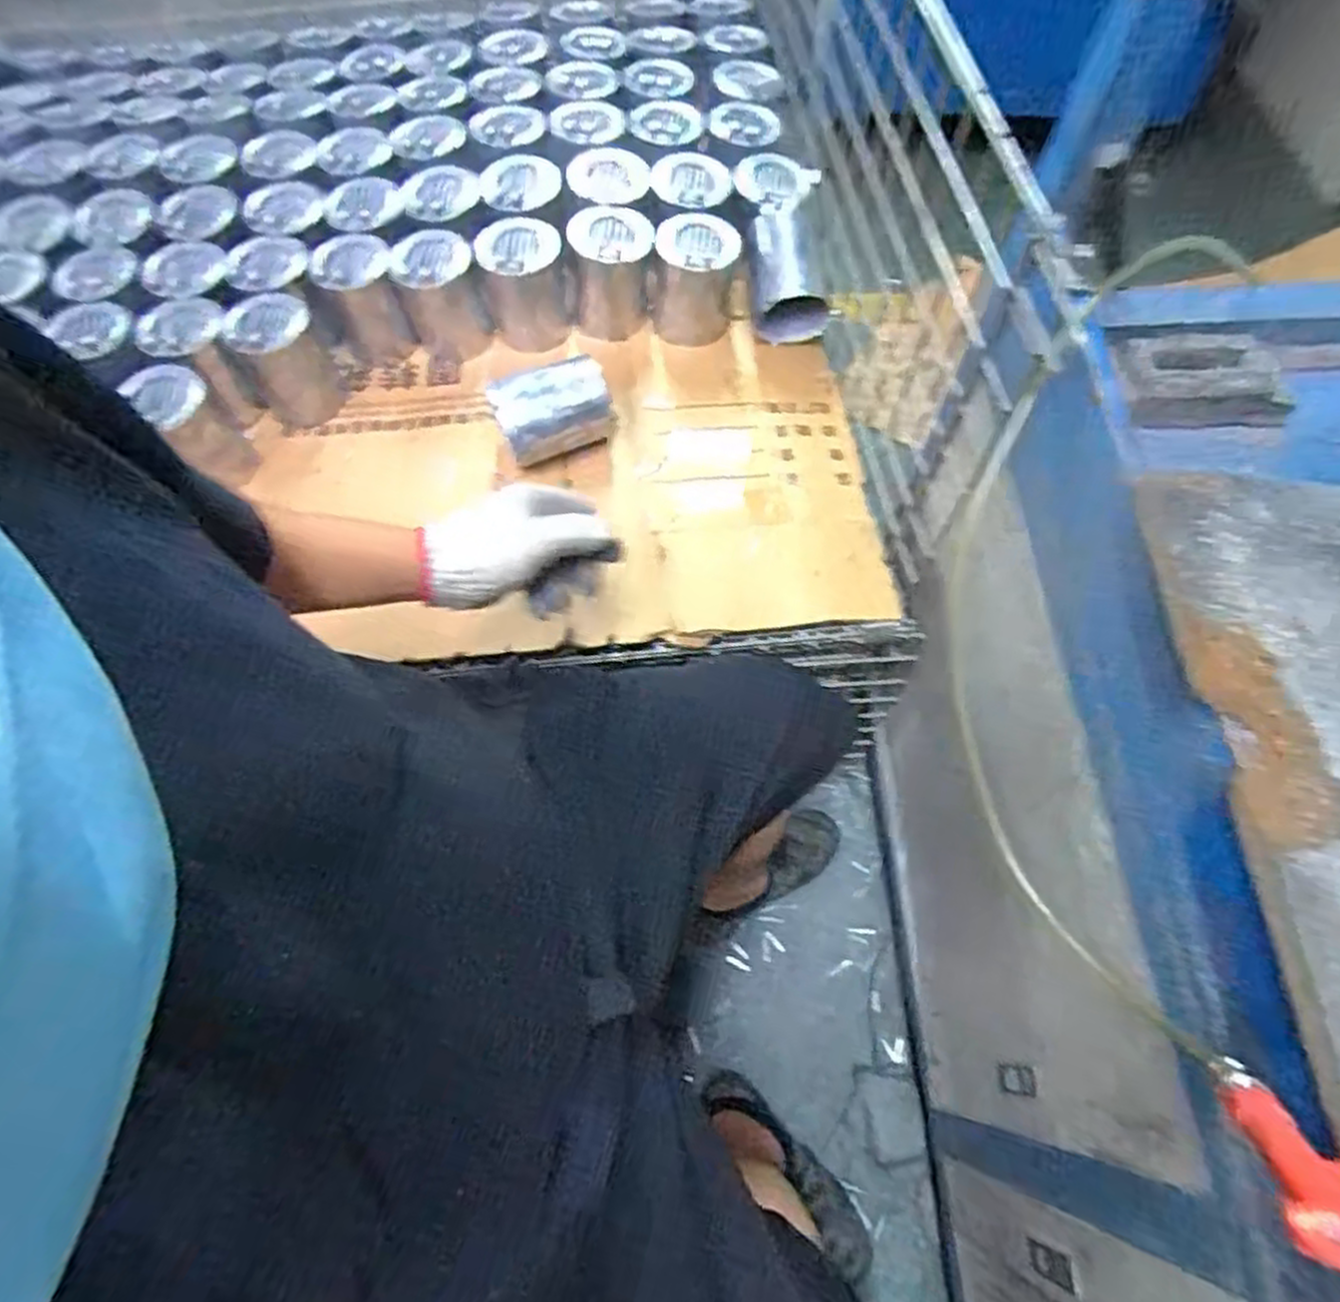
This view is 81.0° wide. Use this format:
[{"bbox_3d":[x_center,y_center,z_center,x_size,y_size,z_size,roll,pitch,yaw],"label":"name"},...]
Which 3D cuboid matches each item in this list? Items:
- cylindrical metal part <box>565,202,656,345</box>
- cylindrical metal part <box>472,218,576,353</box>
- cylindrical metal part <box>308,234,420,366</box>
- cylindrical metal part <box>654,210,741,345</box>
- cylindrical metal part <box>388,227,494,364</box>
[{"bbox_3d":[-0.065,-0.433,0.913,0.090,0.117,0.087,-1,65,1],"label":"cylindrical metal part"},{"bbox_3d":[-0.165,-0.422,0.909,0.098,0.117,0.084,-14,65,-5],"label":"cylindrical metal part"},{"bbox_3d":[-0.348,-0.403,0.902,0.082,0.124,0.076,-1,65,1],"label":"cylindrical metal part"},{"bbox_3d":[0.029,-0.431,0.916,0.095,0.114,0.088,-1,65,1],"label":"cylindrical metal part"},{"bbox_3d":[-0.259,-0.402,0.896,0.088,0.124,0.096,-1,65,1],"label":"cylindrical metal part"}]

